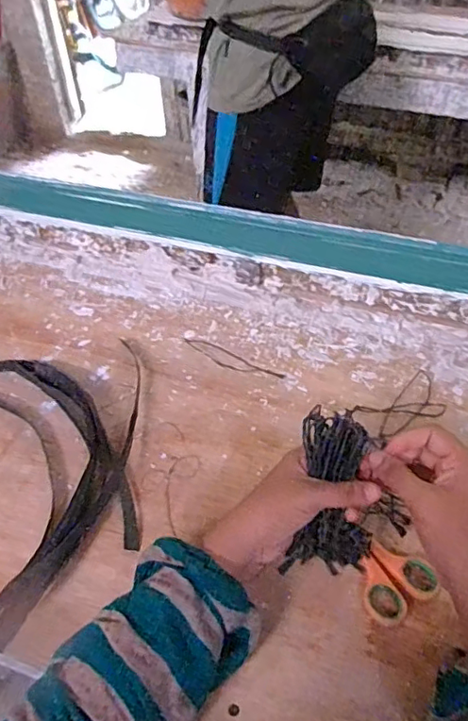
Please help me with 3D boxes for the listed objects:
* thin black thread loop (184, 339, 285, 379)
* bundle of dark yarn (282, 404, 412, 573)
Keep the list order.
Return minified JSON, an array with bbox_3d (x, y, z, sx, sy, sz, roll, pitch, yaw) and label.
[{"bbox_3d":[-0.004,0.000,0.629,0.127,0.004,0.024,25,52,22],"label":"thin black thread loop"},{"bbox_3d":[0.077,0.103,0.434,0.062,0.123,0.025,2,5,4],"label":"bundle of dark yarn"}]

